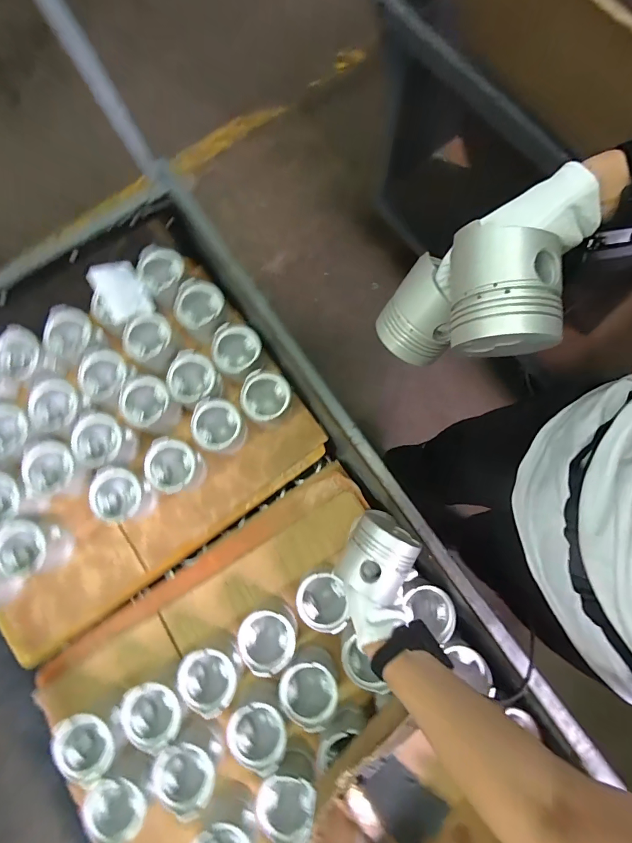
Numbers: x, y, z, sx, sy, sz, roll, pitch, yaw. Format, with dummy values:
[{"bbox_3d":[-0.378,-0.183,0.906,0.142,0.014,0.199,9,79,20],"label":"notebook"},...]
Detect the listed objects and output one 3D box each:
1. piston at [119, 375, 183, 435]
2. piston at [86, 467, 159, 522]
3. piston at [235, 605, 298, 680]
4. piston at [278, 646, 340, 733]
[{"bbox_3d":[-0.292,-0.027,0.694,0.088,0.081,0.087,18,79,5],"label":"piston"},{"bbox_3d":[-0.327,0.130,0.669,0.084,0.090,0.085,21,79,6],"label":"piston"},{"bbox_3d":[-0.075,0.341,0.616,0.085,0.081,0.083,0,77,2],"label":"piston"},{"bbox_3d":[-0.010,0.409,0.598,0.083,0.082,0.085,0,77,2],"label":"piston"}]

